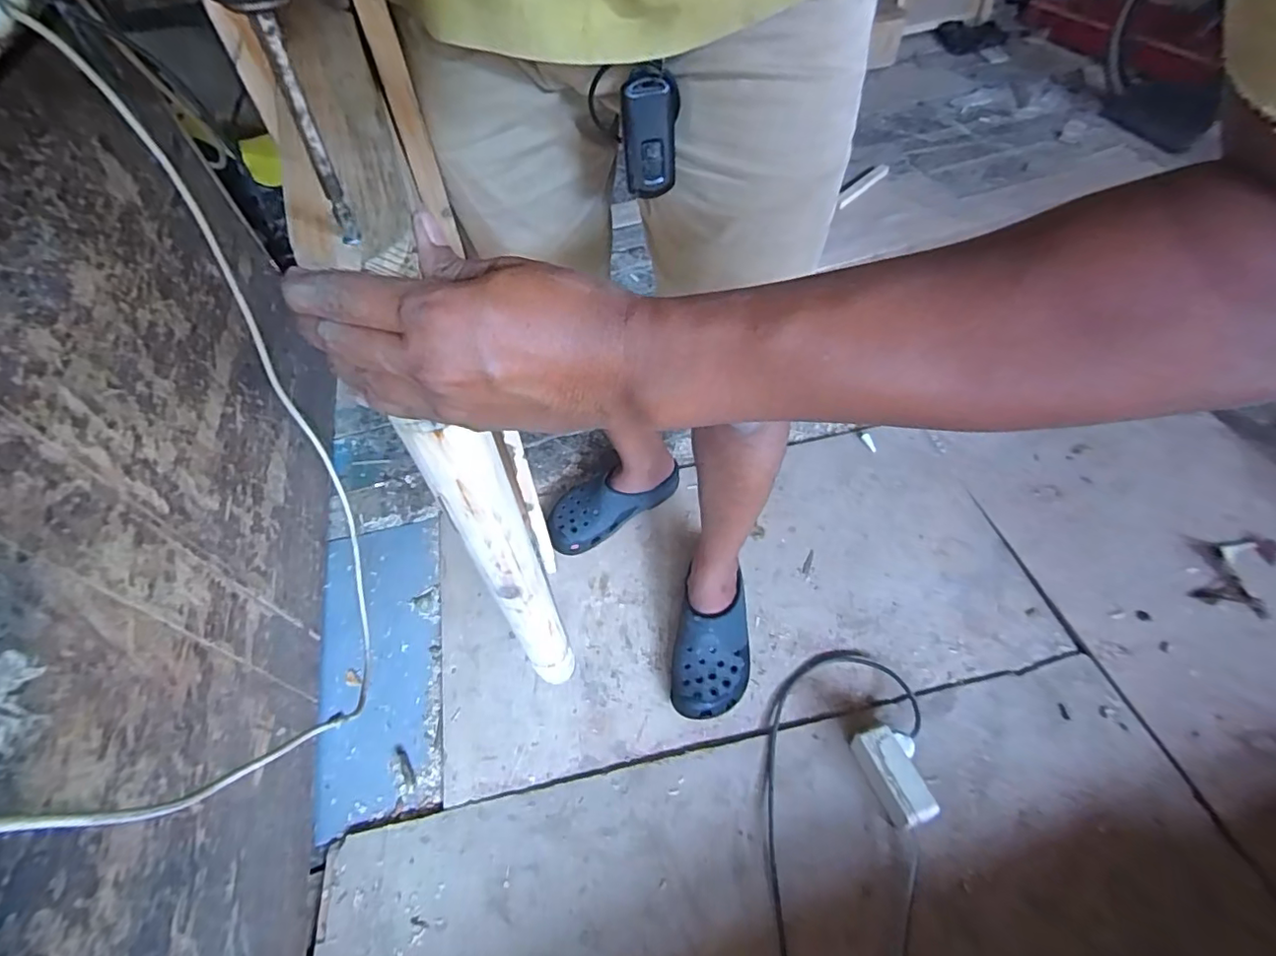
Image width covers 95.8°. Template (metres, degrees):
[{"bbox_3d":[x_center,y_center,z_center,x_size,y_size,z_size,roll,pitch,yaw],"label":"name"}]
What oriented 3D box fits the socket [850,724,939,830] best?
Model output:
[{"bbox_3d":[0.300,0.351,0.680,0.043,0.058,0.101,-17,53,-9],"label":"socket"}]

